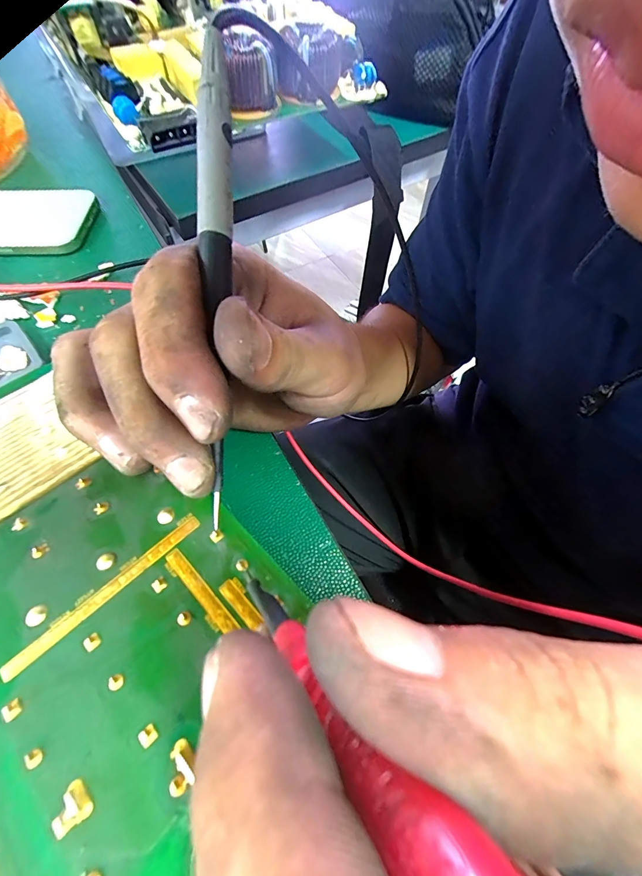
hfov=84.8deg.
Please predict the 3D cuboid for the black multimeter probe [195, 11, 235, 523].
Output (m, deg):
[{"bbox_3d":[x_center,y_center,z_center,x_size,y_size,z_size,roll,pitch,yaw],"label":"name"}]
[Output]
[{"bbox_3d":[-0.027,-0.044,0.093,0.008,0.008,0.123,0,92,2],"label":"black multimeter probe"}]

